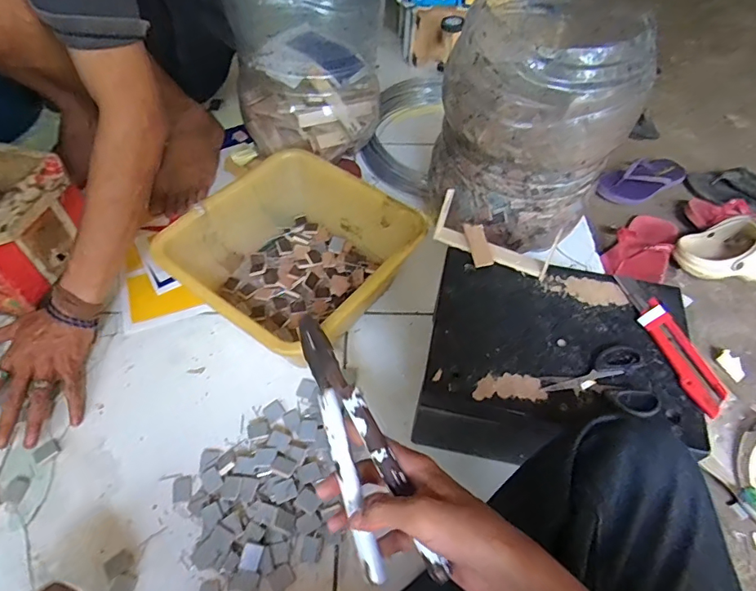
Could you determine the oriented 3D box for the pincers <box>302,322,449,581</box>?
[{"bbox_3d":[-0.018,0.116,0.386,0.046,0.040,0.217,-18,73,-16],"label":"pincers"}]

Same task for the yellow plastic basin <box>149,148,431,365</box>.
[{"bbox_3d":[-0.113,-0.043,0.674,0.258,0.132,0.263,34,62,21],"label":"yellow plastic basin"}]

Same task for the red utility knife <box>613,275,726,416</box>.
[{"bbox_3d":[0.317,0.045,0.526,0.032,0.019,0.171,-12,55,-9],"label":"red utility knife"}]

